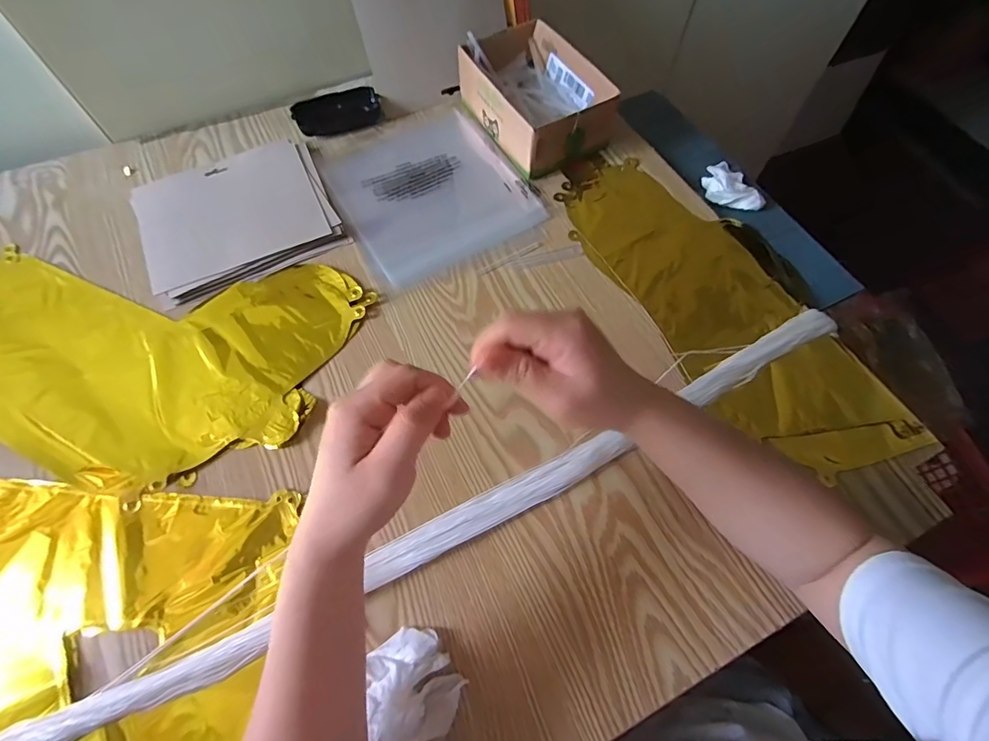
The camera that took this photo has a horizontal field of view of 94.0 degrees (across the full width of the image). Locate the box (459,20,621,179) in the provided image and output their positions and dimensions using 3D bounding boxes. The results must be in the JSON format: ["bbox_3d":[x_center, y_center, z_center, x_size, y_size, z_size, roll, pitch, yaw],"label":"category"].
[{"bbox_3d":[0.051,-0.343,0.581,0.134,0.071,0.189,-28,67,-14],"label":"box"}]

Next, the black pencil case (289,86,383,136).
[{"bbox_3d":[-0.205,-0.339,0.606,0.108,0.027,0.051,-27,67,-13],"label":"black pencil case"}]

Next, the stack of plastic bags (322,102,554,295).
[{"bbox_3d":[-0.084,-0.228,0.570,0.217,0.006,0.253,-29,67,-14],"label":"stack of plastic bags"}]

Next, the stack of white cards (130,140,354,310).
[{"bbox_3d":[-0.295,-0.180,0.529,0.201,0.016,0.187,-25,66,-12],"label":"stack of white cards"}]

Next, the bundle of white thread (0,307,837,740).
[{"bbox_3d":[-0.022,0.120,0.379,0.801,0.022,0.035,-25,66,-12],"label":"bundle of white thread"}]

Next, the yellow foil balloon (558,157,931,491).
[{"bbox_3d":[0.233,-0.080,0.483,0.167,0.012,0.408,-23,66,-12],"label":"yellow foil balloon"}]

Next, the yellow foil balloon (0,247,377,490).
[{"bbox_3d":[-0.364,-0.014,0.445,0.429,0.017,0.229,3,63,1],"label":"yellow foil balloon"}]

